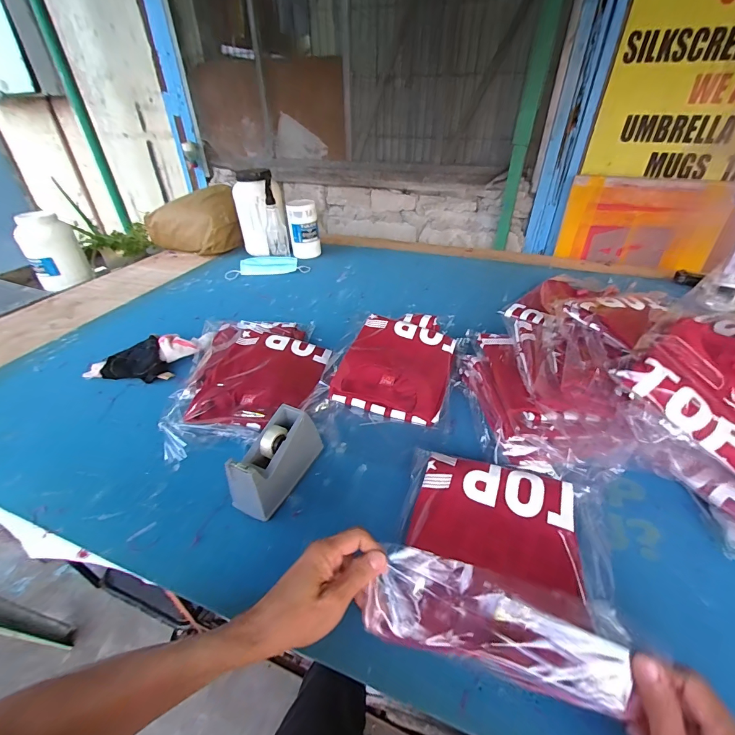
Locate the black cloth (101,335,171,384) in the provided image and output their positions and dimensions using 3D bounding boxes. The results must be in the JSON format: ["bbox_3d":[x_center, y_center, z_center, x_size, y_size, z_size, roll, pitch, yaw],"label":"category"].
[{"bbox_3d":[-0.455,-0.005,0.716,0.109,0.033,0.116,-25,43,-29],"label":"black cloth"}]

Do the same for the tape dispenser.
[{"bbox_3d":[-0.122,0.123,0.495,0.057,0.086,0.144,20,41,25],"label":"tape dispenser"}]

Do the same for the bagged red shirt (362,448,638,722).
[{"bbox_3d":[0.143,0.199,0.410,0.217,0.063,0.239,11,38,16],"label":"bagged red shirt"}]

